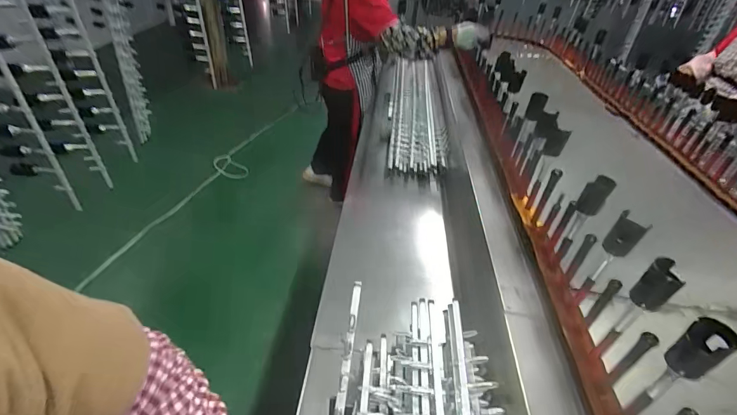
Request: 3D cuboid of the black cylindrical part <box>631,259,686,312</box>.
[{"bbox_3d":[0.394,0.106,0.517,0.032,0.067,0.040,-22,45,-33],"label":"black cylindrical part"}]

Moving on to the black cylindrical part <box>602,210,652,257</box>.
[{"bbox_3d":[0.412,0.044,0.613,0.042,0.070,0.031,29,25,22],"label":"black cylindrical part"}]

